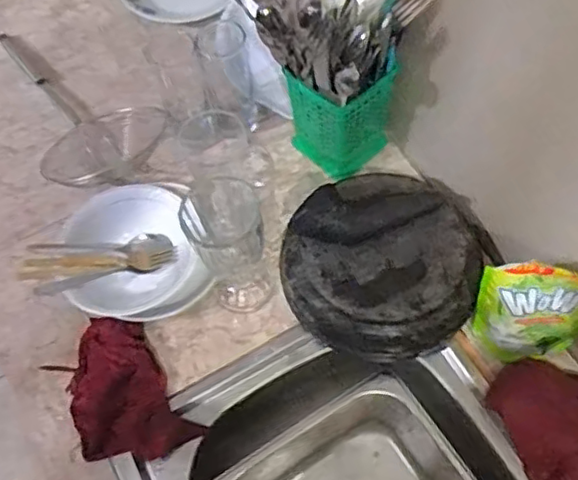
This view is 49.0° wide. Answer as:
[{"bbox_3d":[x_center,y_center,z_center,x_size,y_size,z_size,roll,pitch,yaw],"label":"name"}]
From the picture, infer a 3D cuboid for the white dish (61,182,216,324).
[{"bbox_3d":[-0.189,0.023,0.767,0.156,0.063,0.174,-23,63,-9],"label":"white dish"}]

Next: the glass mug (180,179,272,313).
[{"bbox_3d":[-0.064,0.009,0.699,0.074,0.176,0.077,-4,62,1],"label":"glass mug"}]

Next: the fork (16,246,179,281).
[{"bbox_3d":[-0.226,0.027,0.755,0.178,0.013,0.027,-5,60,-18],"label":"fork"}]

